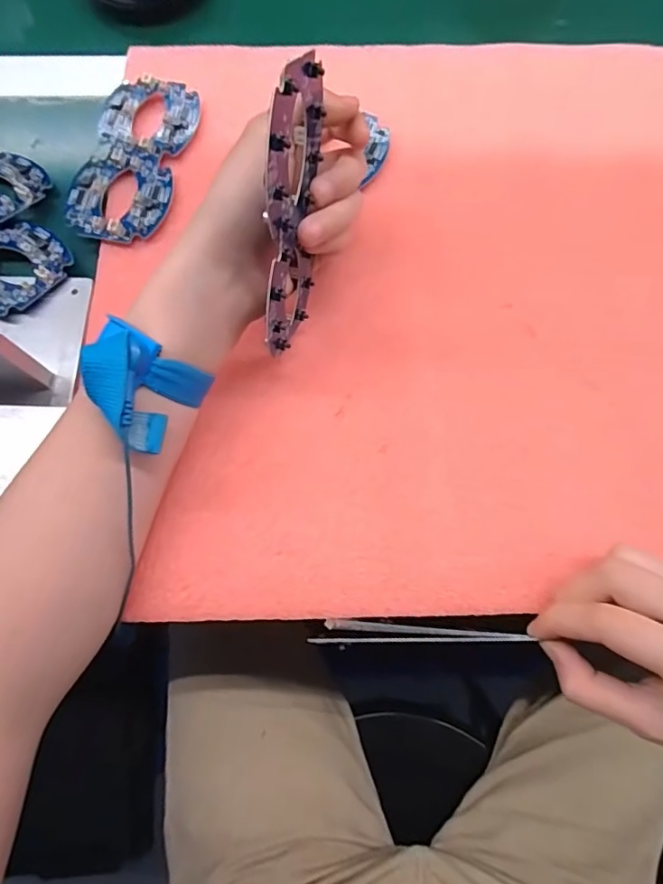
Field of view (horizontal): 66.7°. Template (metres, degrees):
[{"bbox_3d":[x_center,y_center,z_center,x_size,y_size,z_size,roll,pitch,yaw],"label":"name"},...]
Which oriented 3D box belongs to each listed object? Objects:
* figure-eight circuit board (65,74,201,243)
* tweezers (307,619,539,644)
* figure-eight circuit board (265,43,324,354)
[{"bbox_3d":[-0.129,-0.188,0.334,0.062,0.011,0.124,11,74,4],"label":"figure-eight circuit board"},{"bbox_3d":[0.045,0.098,0.259,0.106,0.011,0.011,0,74,5],"label":"tweezers"},{"bbox_3d":[-0.017,-0.102,0.237,0.006,0.126,0.065,15,48,6],"label":"figure-eight circuit board"}]

